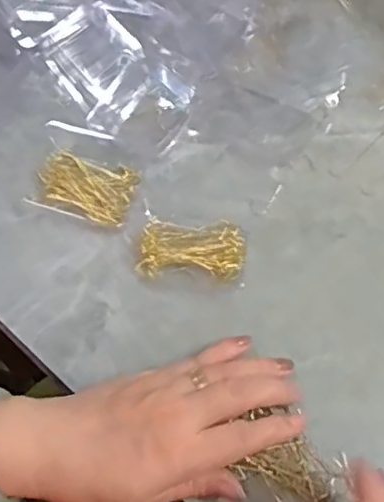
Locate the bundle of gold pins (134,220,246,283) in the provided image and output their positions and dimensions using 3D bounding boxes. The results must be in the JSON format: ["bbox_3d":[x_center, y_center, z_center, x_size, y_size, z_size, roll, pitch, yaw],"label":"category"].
[{"bbox_3d":[0.000,0.000,0.409,0.069,0.018,0.037,1,66,0],"label":"bundle of gold pins"}]

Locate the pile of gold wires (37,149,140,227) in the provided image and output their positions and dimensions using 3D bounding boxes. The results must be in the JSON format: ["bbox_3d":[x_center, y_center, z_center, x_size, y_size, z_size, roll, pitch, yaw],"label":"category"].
[{"bbox_3d":[-0.075,-0.046,0.433,0.066,0.007,0.044,18,67,8],"label":"pile of gold wires"}]

